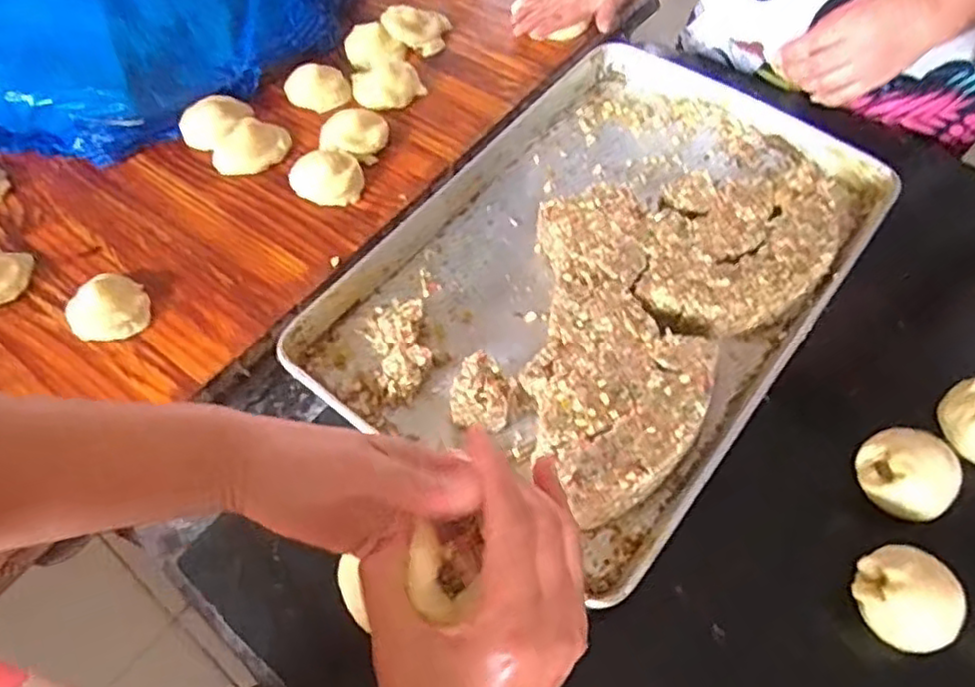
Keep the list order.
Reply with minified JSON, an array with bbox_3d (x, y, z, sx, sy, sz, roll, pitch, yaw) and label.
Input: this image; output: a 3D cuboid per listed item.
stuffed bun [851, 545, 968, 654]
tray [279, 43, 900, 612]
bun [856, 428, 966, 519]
[{"bbox_3d":[0.331,0.202,0.547,0.067,0.054,0.080,-14,60,-6],"label":"stuffed bun"},{"bbox_3d":[0.133,-0.098,0.740,0.416,0.048,0.619,33,66,21],"label":"tray"},{"bbox_3d":[0.364,0.115,0.605,0.071,0.064,0.079,-5,59,-1],"label":"bun"}]

